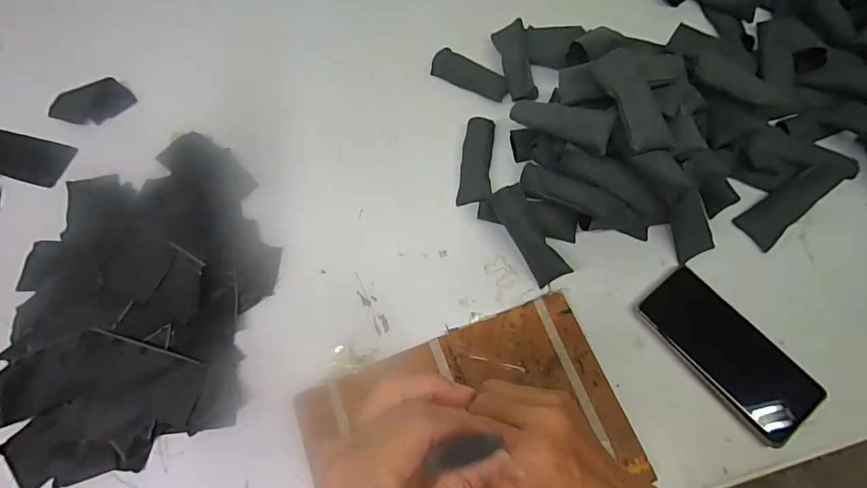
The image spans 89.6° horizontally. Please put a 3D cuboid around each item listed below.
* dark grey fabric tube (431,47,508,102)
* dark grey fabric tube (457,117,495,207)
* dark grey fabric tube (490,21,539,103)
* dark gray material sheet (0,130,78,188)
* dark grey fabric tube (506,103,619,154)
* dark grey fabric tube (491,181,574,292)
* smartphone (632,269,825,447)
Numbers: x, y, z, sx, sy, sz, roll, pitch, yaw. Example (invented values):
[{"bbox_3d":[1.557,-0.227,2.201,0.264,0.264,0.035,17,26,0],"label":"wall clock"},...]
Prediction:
[{"bbox_3d":[0.045,-0.206,0.537,0.099,0.017,0.034,30,71,14],"label":"dark grey fabric tube"},{"bbox_3d":[0.048,-0.093,0.483,0.033,0.018,0.108,6,68,5],"label":"dark grey fabric tube"},{"bbox_3d":[0.099,-0.219,0.529,0.034,0.021,0.097,-10,80,-2],"label":"dark grey fabric tube"},{"bbox_3d":[-0.479,-0.101,0.511,0.117,0.004,0.054,13,68,8],"label":"dark gray material sheet"},{"bbox_3d":[0.127,-0.122,0.433,0.102,0.024,0.033,26,69,32],"label":"dark grey fabric tube"},{"bbox_3d":[0.095,-0.010,0.431,0.028,0.023,0.101,-27,82,-9],"label":"dark grey fabric tube"},{"bbox_3d":[0.269,0.099,0.404,0.073,0.017,0.157,-36,71,-12],"label":"smartphone"}]

